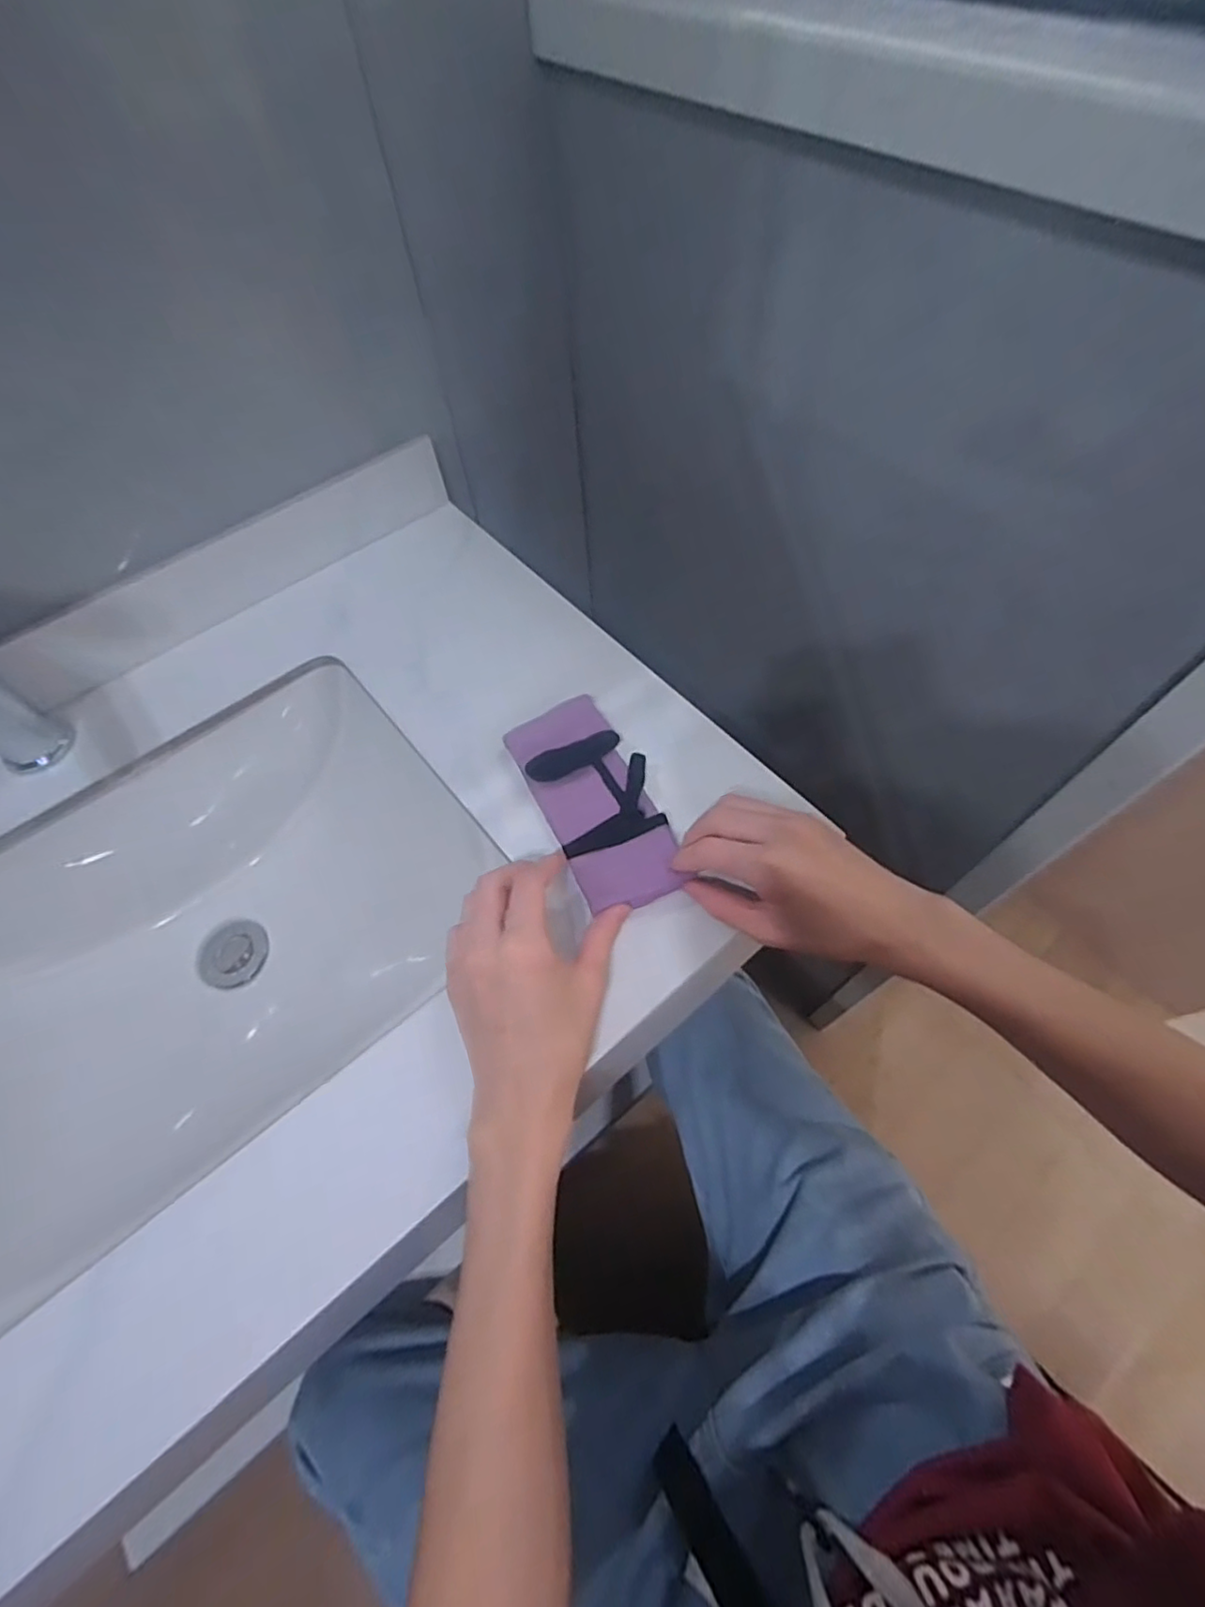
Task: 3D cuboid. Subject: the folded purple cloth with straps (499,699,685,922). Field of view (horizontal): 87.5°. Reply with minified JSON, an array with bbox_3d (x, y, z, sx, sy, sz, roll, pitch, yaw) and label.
[{"bbox_3d":[-0.003,-0.002,0.428,0.074,0.020,0.156,-22,61,-10],"label":"folded purple cloth with straps"}]

